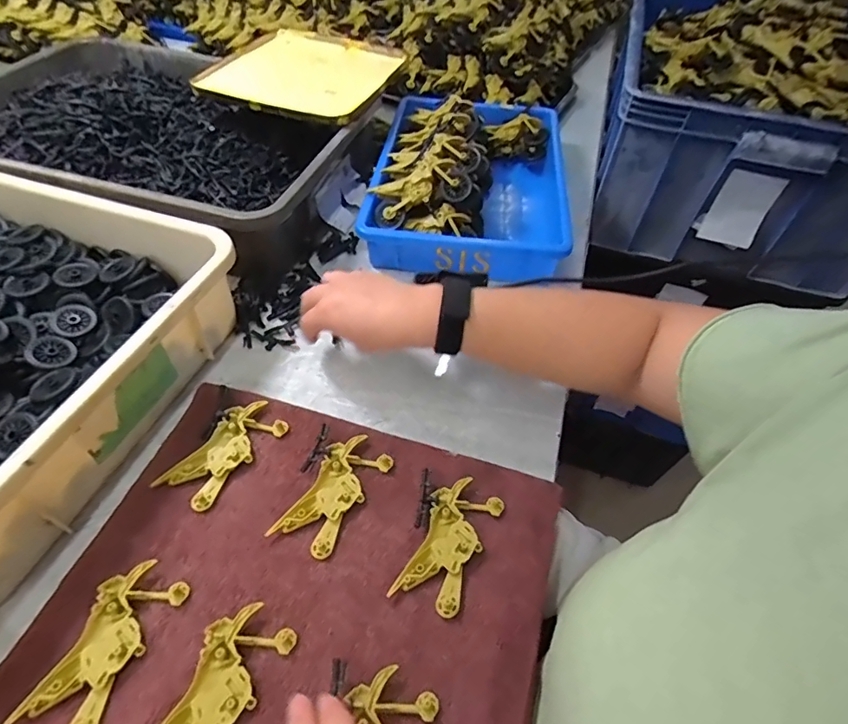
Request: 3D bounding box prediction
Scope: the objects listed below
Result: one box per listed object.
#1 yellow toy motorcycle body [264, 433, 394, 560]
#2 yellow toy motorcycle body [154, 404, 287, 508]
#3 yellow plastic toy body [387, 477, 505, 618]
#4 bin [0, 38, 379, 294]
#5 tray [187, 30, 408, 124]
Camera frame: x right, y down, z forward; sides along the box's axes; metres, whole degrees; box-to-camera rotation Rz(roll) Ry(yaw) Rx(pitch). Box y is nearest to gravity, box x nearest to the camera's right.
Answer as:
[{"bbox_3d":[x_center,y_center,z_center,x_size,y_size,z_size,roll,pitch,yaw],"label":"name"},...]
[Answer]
[{"bbox_3d":[-0.072,0.105,0.392,0.049,0.010,0.100,26,54,17],"label":"yellow toy motorcycle body"},{"bbox_3d":[-0.168,0.075,0.411,0.049,0.008,0.100,29,55,19],"label":"yellow toy motorcycle body"},{"bbox_3d":[0.020,0.138,0.371,0.051,0.007,0.100,24,54,16],"label":"yellow plastic toy body"},{"bbox_3d":[-0.359,-0.298,0.650,0.542,0.098,0.341,18,52,12],"label":"bin"},{"bbox_3d":[-0.168,-0.411,0.685,0.245,0.022,0.244,17,52,12],"label":"tray"}]

